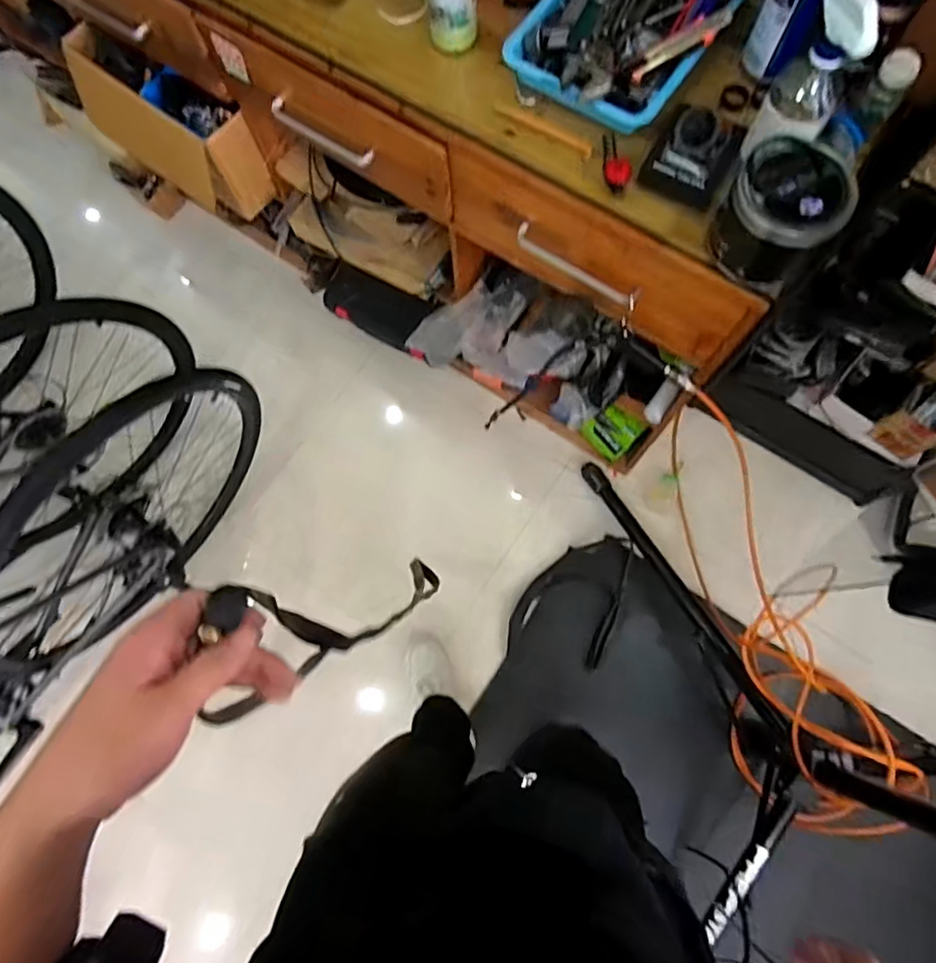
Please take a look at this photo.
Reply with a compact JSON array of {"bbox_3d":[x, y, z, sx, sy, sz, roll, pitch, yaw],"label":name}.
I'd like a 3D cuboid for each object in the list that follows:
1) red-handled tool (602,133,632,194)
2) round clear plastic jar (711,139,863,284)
[{"bbox_3d":[0.189,-0.410,0.738,0.025,0.038,0.080,-5,76,0],"label":"red-handled tool"},{"bbox_3d":[0.358,-0.310,0.662,0.119,0.098,0.123,0,76,2],"label":"round clear plastic jar"}]

